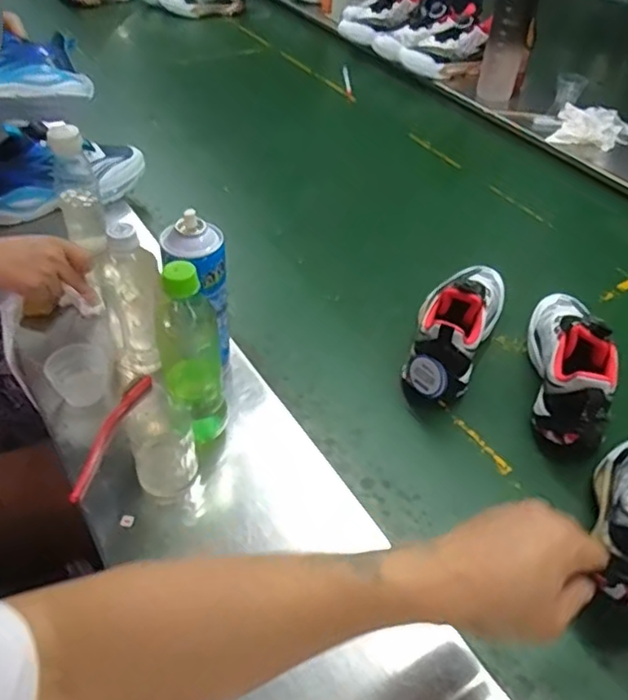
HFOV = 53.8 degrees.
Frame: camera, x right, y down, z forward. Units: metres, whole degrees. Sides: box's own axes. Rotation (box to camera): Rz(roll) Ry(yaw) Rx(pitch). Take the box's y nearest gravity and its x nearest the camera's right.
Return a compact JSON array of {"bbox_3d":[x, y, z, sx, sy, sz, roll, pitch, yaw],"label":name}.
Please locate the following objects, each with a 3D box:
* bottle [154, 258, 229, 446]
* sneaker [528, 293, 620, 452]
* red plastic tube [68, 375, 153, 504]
[{"bbox_3d":[-0.120,0.013,0.609,0.059,0.219,0.051,-5,45,-12],"label":"bottle"},{"bbox_3d":[0.309,0.004,0.741,0.070,0.129,0.223,11,45,6],"label":"sneaker"},{"bbox_3d":[-0.221,0.090,0.669,0.022,0.024,0.165,14,44,8],"label":"red plastic tube"}]

